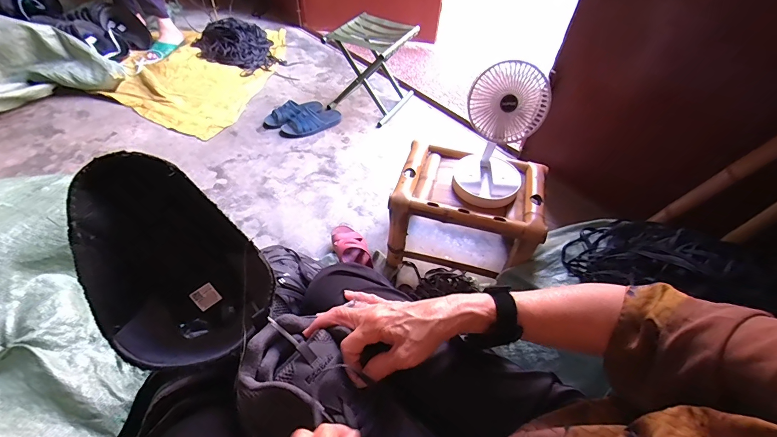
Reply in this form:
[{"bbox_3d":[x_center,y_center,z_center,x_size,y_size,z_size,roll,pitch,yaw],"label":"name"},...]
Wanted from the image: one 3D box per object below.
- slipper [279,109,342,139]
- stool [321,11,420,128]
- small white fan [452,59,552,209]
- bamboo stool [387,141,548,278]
[{"bbox_3d":[-0.300,-0.392,1.424,0.254,0.062,0.097,-32,58,-28],"label":"slipper"},{"bbox_3d":[-0.090,-0.625,1.472,0.340,0.315,0.293,22,51,15],"label":"stool"},{"bbox_3d":[0.244,-0.181,0.785,0.158,0.281,0.161,20,50,13],"label":"small white fan"},{"bbox_3d":[0.198,-0.006,0.952,0.348,0.239,0.240,15,49,8],"label":"bamboo stool"}]

